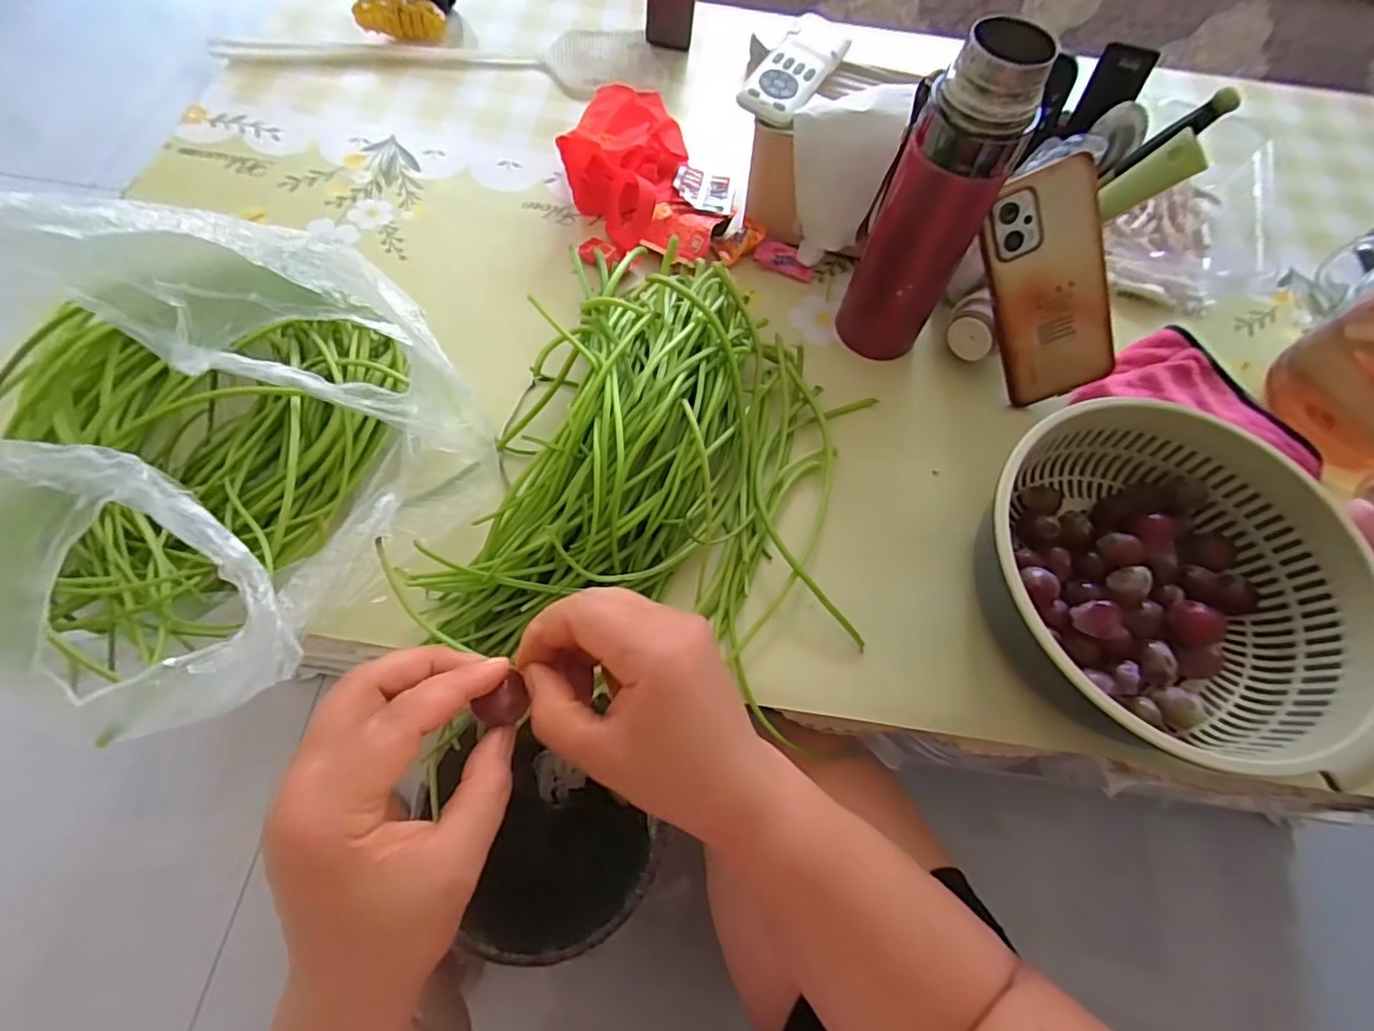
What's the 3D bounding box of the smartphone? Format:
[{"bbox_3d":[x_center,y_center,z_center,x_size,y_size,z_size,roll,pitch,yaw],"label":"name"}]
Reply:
[{"bbox_3d":[0.268,-0.165,0.441,0.077,0.163,0.010,-19,28,17],"label":"smartphone"}]

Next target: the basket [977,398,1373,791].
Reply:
[{"bbox_3d":[0.292,0.042,0.387,0.221,0.086,0.212,1,66,-3],"label":"basket"}]

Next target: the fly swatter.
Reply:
[{"bbox_3d":[-0.243,-0.478,0.628,0.458,0.009,0.095,-2,66,-4],"label":"fly swatter"}]

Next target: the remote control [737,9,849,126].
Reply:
[{"bbox_3d":[0.089,-0.356,0.476,0.049,0.014,0.128,28,67,9],"label":"remote control"}]

